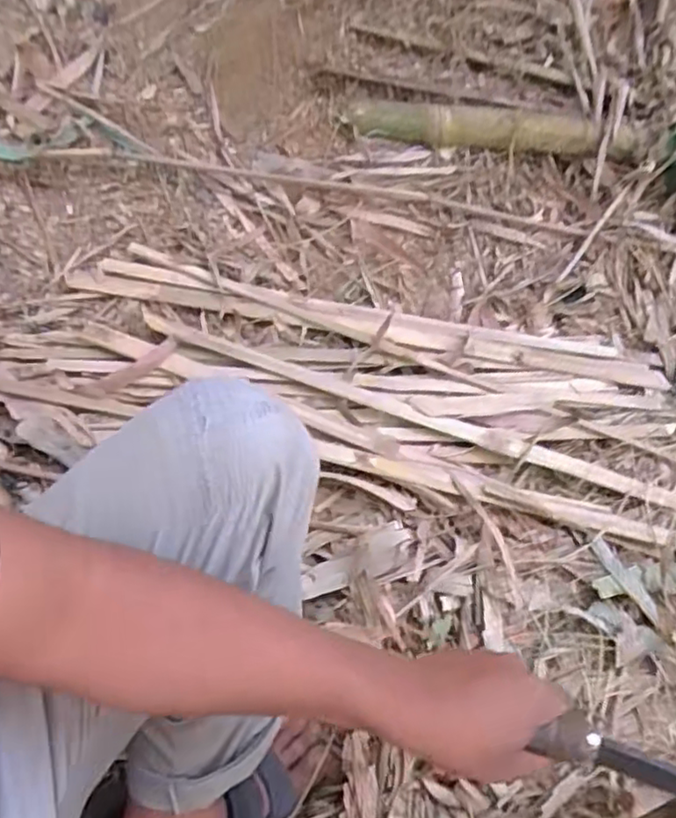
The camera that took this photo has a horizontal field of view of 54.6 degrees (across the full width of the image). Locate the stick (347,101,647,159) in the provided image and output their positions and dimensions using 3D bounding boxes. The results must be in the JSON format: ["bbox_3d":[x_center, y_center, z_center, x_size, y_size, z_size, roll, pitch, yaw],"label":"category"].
[{"bbox_3d":[0.275,-0.476,1.122,0.520,0.055,0.055,0,56,-5],"label":"stick"}]

